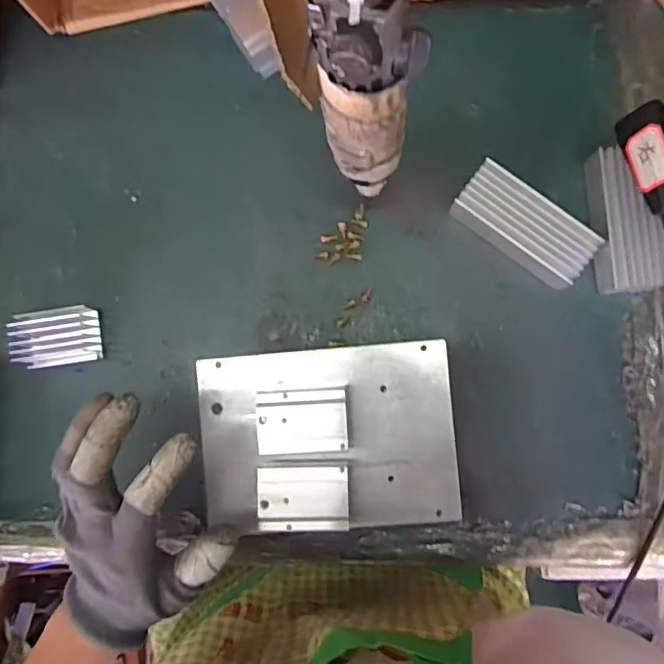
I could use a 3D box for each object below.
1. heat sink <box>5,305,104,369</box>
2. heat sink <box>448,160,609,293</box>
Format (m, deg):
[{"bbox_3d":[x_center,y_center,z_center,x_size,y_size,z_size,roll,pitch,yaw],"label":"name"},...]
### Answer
[{"bbox_3d":[-0.207,0.004,0.423,0.051,0.040,0.042,-7,86,3],"label":"heat sink"},{"bbox_3d":[0.137,-0.075,0.407,0.099,0.033,0.044,36,89,5],"label":"heat sink"}]

